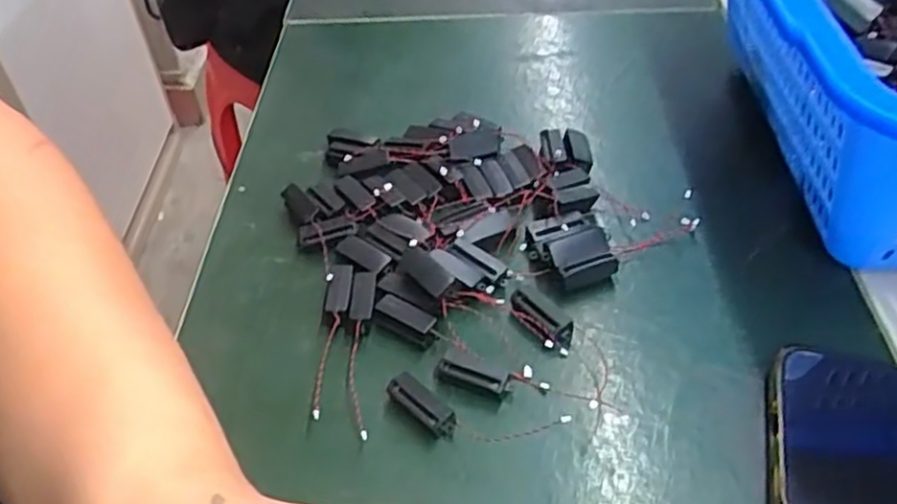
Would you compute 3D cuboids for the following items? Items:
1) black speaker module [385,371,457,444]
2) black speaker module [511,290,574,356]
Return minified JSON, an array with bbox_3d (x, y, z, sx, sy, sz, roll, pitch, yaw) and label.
[{"bbox_3d":[-0.010,0.060,0.286,0.031,0.012,0.010,35,56,31],"label":"black speaker module"},{"bbox_3d":[0.038,0.029,0.311,0.013,0.005,0.032,-32,52,-26],"label":"black speaker module"}]

